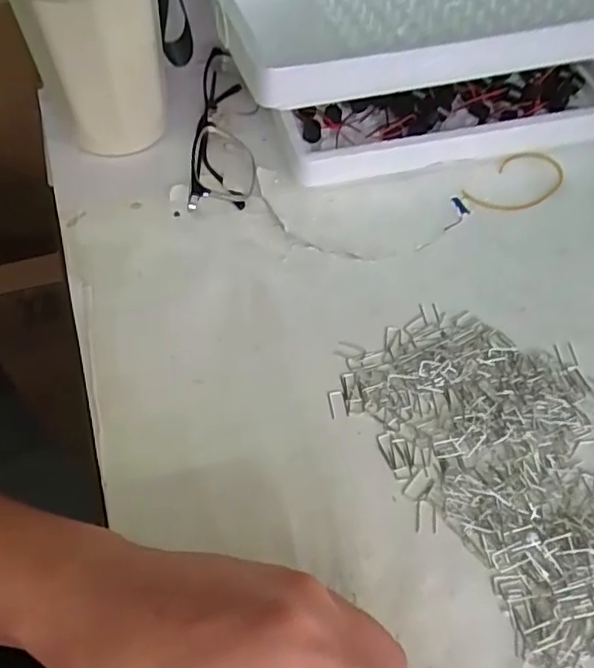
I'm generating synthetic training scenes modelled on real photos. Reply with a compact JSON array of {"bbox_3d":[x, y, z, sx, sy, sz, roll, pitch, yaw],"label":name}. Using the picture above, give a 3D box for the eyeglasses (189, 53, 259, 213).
[{"bbox_3d":[-0.047,-0.135,0.405,0.038,0.027,0.143,1,55,-1],"label":"eyeglasses"}]

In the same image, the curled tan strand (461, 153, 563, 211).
[{"bbox_3d":[0.146,-0.097,0.405,0.070,0.005,0.039,-37,71,-15],"label":"curled tan strand"}]

